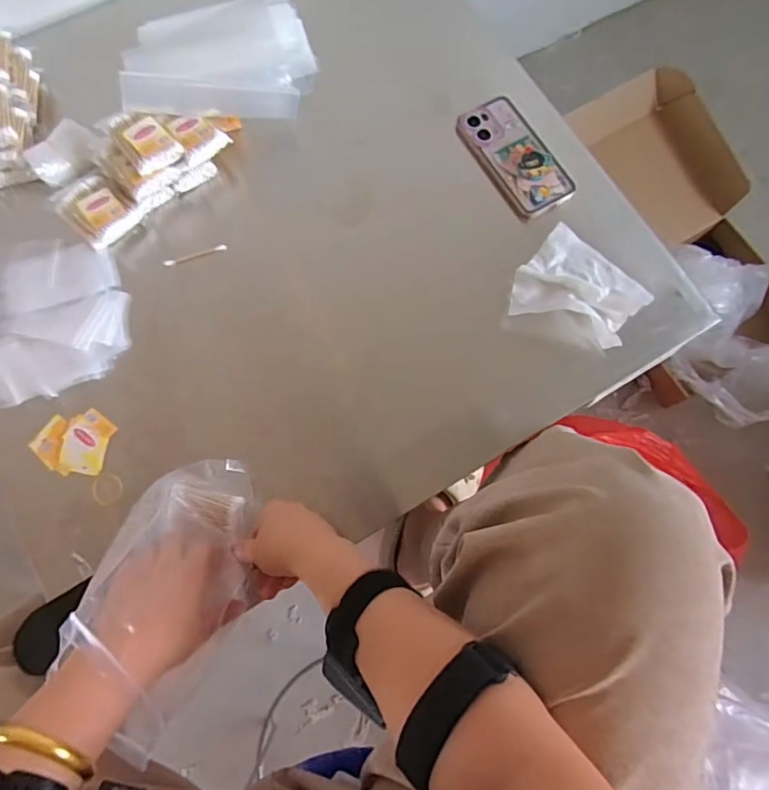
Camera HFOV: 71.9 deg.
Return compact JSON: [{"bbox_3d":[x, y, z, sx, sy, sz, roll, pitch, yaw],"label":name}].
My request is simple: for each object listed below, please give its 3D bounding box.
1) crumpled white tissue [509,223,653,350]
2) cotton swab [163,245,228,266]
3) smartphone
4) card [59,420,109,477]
[{"bbox_3d":[0.225,-0.119,0.607,0.135,0.030,0.128,40,79,7],"label":"crumpled white tissue"},{"bbox_3d":[-0.223,-0.164,0.626,0.074,0.006,0.010,-18,78,-5],"label":"cotton swab"},{"bbox_3d":[0.161,-0.300,0.661,0.084,0.011,0.167,-27,79,-7],"label":"smartphone"},{"bbox_3d":[-0.322,0.057,0.567,0.045,0.005,0.052,7,77,0],"label":"card"}]

